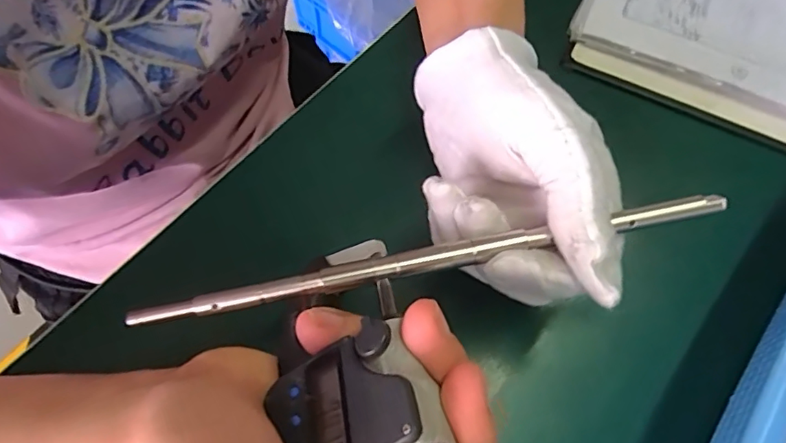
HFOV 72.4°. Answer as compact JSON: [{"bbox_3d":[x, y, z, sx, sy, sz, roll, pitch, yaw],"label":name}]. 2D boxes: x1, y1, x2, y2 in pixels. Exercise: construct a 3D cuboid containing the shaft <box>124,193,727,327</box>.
[{"bbox_3d":[0.013,0.013,0.192,0.212,0.005,0.007,-11,66,-1],"label":"shaft"}]

